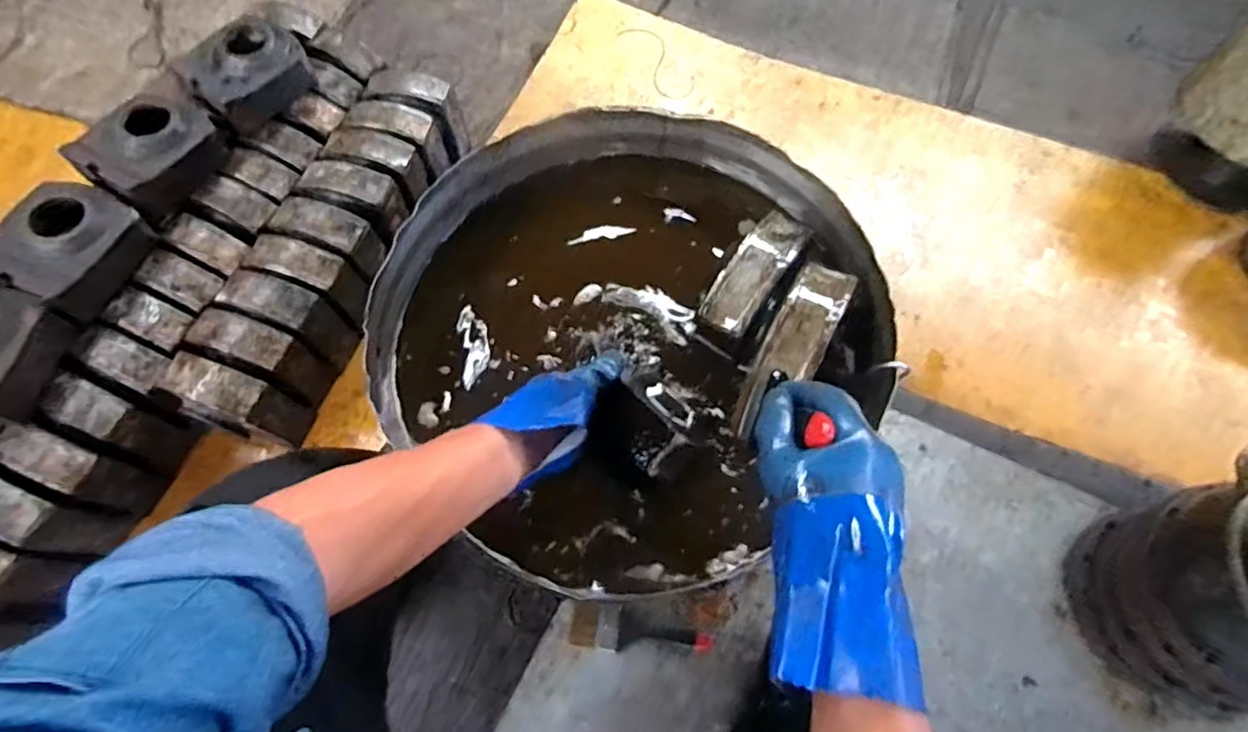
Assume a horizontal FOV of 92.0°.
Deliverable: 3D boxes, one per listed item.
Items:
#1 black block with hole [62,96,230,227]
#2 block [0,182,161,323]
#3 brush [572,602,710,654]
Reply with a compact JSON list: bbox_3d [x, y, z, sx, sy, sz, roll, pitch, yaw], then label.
[{"bbox_3d":[-0.784,-0.353,0.994,0.159,0.083,0.200,22,69,9],"label":"black block with hole"},{"bbox_3d":[-0.861,-0.185,0.932,0.162,0.076,0.187,23,69,9],"label":"block"},{"bbox_3d":[0.024,0.385,0.876,0.197,0.029,0.061,7,68,3],"label":"brush"}]

